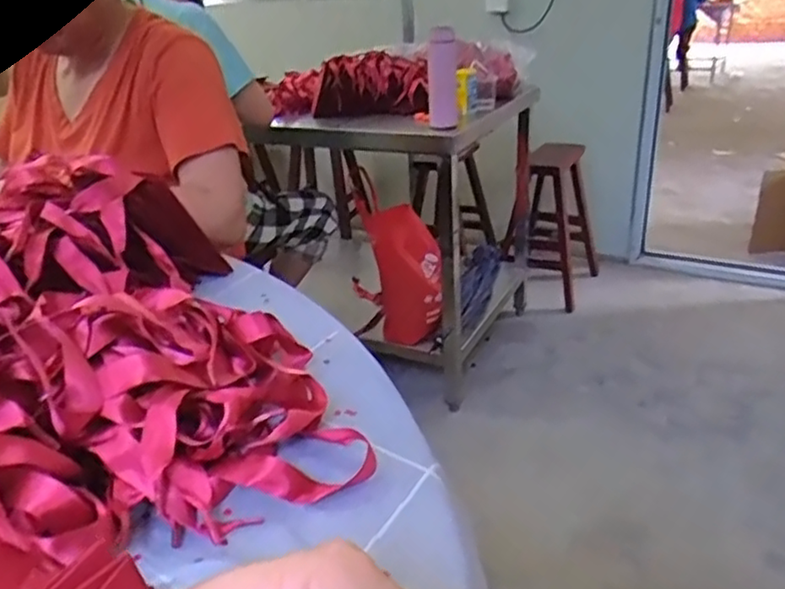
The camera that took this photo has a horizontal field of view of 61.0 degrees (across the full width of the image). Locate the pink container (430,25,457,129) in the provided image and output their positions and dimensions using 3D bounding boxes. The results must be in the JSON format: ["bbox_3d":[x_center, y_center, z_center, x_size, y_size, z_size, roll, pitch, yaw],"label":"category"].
[{"bbox_3d":[0.108,-0.461,1.444,0.062,0.209,0.075,-1,25,5],"label":"pink container"}]

